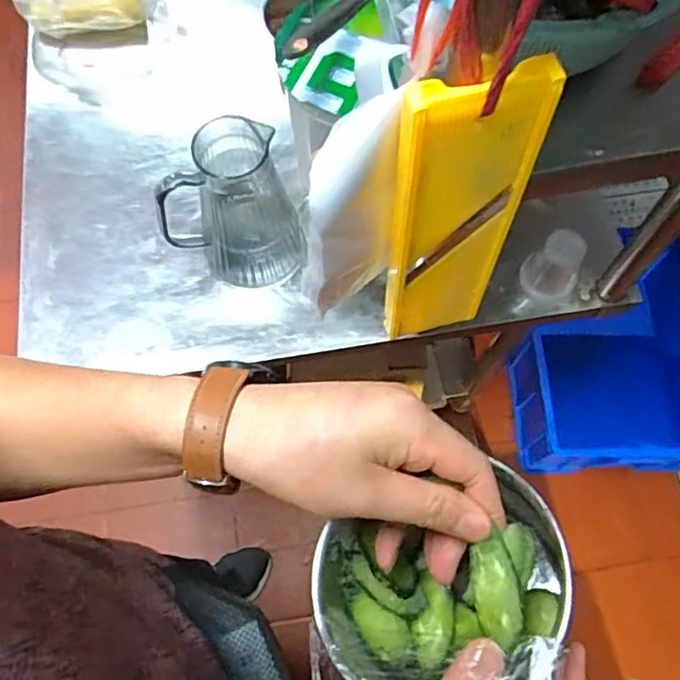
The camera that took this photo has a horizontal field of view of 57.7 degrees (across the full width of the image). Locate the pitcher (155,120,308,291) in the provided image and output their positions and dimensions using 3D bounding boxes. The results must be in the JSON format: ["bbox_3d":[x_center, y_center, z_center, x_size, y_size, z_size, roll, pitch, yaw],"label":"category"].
[{"bbox_3d":[-0.124,-0.144,0.725,0.155,0.175,0.102,-10,68,-3],"label":"pitcher"}]

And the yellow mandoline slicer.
[{"bbox_3d":[0.091,-0.092,0.530,0.100,0.323,0.030,-11,68,-4],"label":"yellow mandoline slicer"}]

